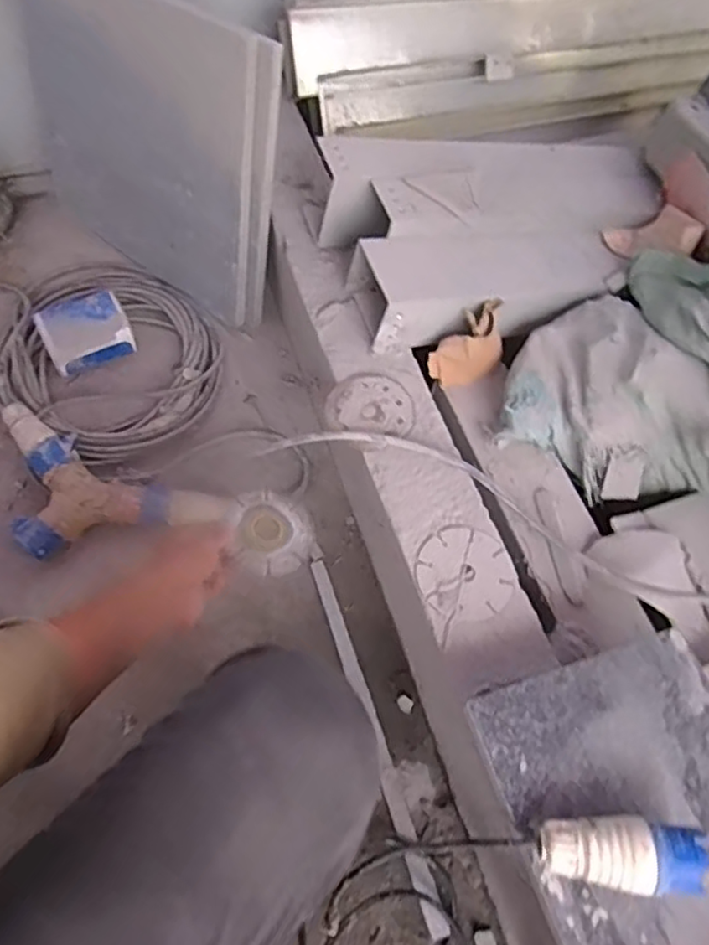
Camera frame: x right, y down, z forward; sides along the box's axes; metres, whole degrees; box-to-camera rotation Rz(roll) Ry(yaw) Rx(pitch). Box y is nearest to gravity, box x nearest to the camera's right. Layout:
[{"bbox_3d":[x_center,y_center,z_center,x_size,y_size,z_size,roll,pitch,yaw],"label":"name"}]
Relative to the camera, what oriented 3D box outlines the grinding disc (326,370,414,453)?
[{"bbox_3d":[0.021,-0.077,0.760,0.099,0.012,0.099,1,60,-2],"label":"grinding disc"}]

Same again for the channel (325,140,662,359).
[{"bbox_3d":[0.224,-0.342,0.858,0.502,0.113,0.264,-15,62,-11],"label":"channel"}]

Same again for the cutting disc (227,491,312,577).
[{"bbox_3d":[-0.088,0.064,0.680,0.083,0.017,0.098,-34,77,-33],"label":"cutting disc"}]

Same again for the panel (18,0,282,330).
[{"bbox_3d":[-0.332,-0.509,0.968,0.522,0.414,0.052,35,48,18],"label":"panel"}]

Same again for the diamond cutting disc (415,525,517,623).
[{"bbox_3d":[0.117,0.104,0.664,0.102,0.004,0.101,1,60,-2],"label":"diamond cutting disc"}]

